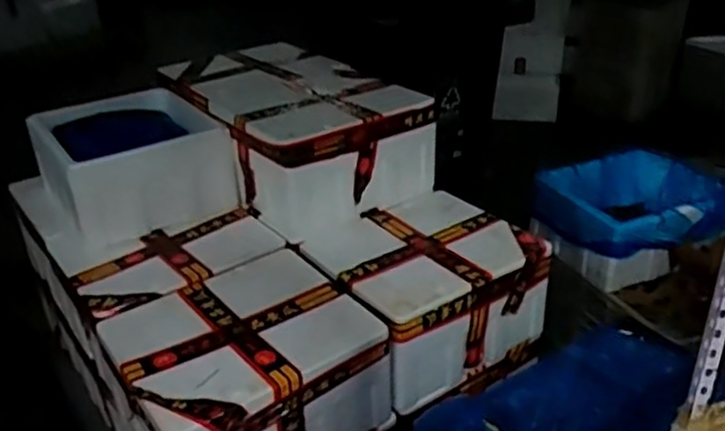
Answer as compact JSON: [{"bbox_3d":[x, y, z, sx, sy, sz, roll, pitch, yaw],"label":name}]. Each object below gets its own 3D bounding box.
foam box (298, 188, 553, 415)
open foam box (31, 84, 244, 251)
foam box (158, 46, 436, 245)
[{"bbox_3d":[0.135,0.168,1.617,0.434,0.251,0.413,-18,33,-27],"label":"foam box"},{"bbox_3d":[-0.571,-0.141,1.783,0.426,0.219,0.458,-16,33,-25],"label":"open foam box"},{"bbox_3d":[-0.198,-0.262,1.927,0.476,0.264,0.827,-19,33,-29],"label":"foam box"}]

